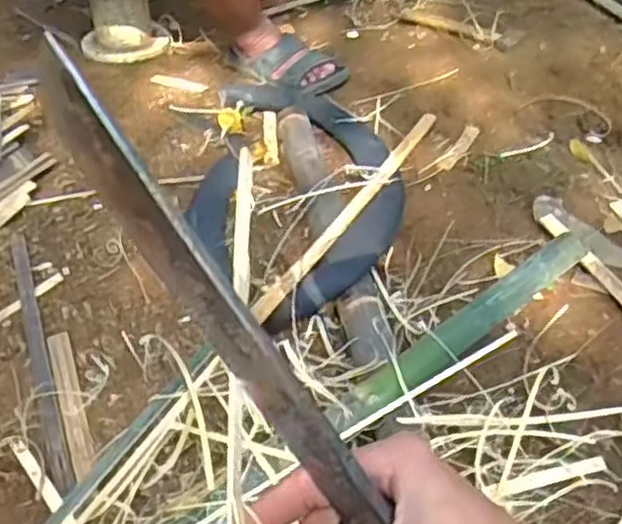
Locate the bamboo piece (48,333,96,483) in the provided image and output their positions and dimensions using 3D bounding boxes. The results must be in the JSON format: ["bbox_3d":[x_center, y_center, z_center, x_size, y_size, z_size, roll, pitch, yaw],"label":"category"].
[{"bbox_3d":[-0.316,0.184,0.980,0.028,0.004,0.213,-14,56,-17],"label":"bamboo piece"}]

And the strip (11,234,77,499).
[{"bbox_3d":[-0.375,0.122,1.023,0.025,0.005,0.419,-18,56,-11],"label":"strip"}]

